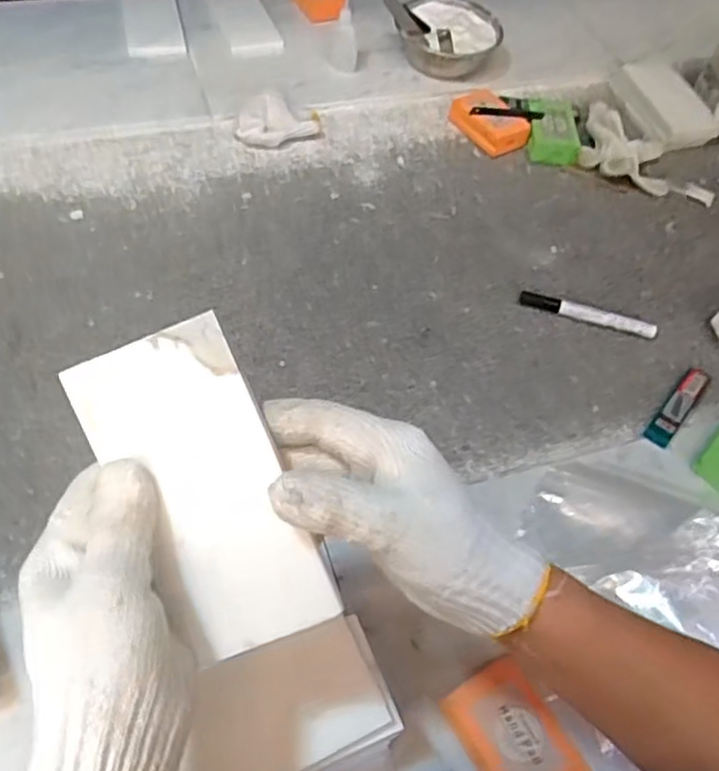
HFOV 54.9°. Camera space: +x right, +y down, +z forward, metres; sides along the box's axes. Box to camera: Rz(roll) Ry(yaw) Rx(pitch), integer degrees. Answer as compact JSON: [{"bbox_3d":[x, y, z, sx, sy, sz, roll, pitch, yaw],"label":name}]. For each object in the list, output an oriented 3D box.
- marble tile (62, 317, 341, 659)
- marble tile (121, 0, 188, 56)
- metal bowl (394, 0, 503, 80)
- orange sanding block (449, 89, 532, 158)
[{"bbox_3d":[-0.069,0.049,0.312,0.073,0.004,0.148,-23,96,4],"label":"marble tile"},{"bbox_3d":[-0.289,-0.510,0.965,0.075,0.017,0.156,-10,58,-12],"label":"marble tile"},{"bbox_3d":[0.125,-0.487,0.967,0.136,0.052,0.130,3,56,-4],"label":"metal bowl"},{"bbox_3d":[0.171,-0.345,0.901,0.077,0.036,0.107,-24,61,-21],"label":"orange sanding block"}]

